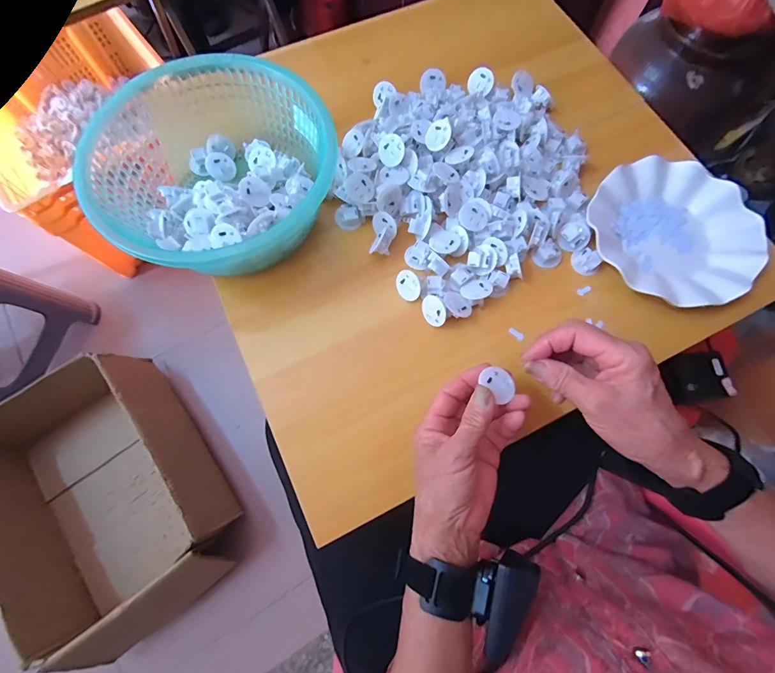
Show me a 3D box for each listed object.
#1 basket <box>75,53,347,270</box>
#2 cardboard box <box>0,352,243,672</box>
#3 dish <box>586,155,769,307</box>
[{"bbox_3d":[-0.181,-0.171,0.400,0.216,0.089,0.234,0,73,-1],"label":"basket"},{"bbox_3d":[-0.539,0.308,0.741,0.342,0.177,0.497,-34,76,-11],"label":"cardboard box"},{"bbox_3d":[0.319,-0.118,0.428,0.179,0.024,0.178,0,73,-1],"label":"dish"}]

